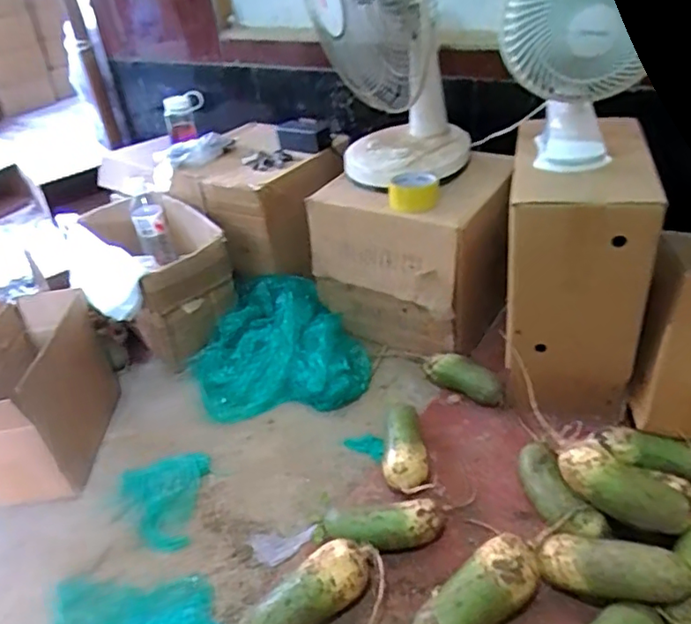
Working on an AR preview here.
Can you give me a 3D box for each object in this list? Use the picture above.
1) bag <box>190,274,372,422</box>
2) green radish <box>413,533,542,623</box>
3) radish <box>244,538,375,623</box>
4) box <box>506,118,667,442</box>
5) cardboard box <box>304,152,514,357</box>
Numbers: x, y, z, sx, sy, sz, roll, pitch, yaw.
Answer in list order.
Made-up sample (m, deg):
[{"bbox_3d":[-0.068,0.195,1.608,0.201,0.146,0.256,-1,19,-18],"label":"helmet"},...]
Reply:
[{"bbox_3d":[-0.139,0.063,1.144,0.324,0.142,0.298,-13,37,-7],"label":"bag"},{"bbox_3d":[0.153,0.357,0.705,0.188,0.076,0.072,-30,42,-27],"label":"green radish"},{"bbox_3d":[-0.045,0.360,0.747,0.175,0.066,0.070,-25,40,-22],"label":"radish"},{"bbox_3d":[0.355,-0.058,0.920,0.185,0.381,0.226,4,38,15],"label":"box"},{"bbox_3d":[0.129,-0.116,1.149,0.301,0.309,0.261,17,42,30],"label":"cardboard box"}]

